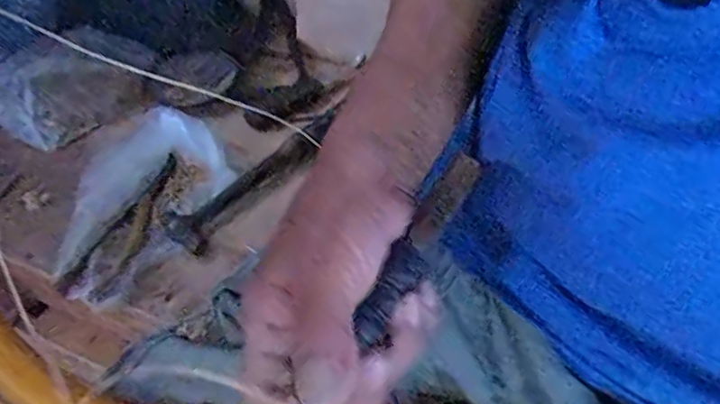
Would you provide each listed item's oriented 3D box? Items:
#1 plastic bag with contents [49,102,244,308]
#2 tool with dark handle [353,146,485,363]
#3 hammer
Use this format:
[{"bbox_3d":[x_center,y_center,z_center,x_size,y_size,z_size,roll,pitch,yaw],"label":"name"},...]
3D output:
[{"bbox_3d":[-0.195,-0.005,0.542,0.108,0.043,0.190,23,53,23],"label":"plastic bag with contents"},{"bbox_3d":[0.028,0.018,0.294,0.016,0.019,0.119,17,45,22],"label":"tool with dark handle"},{"bbox_3d":[-0.096,-0.024,0.572,0.051,0.022,0.184,31,57,28],"label":"hammer"}]

